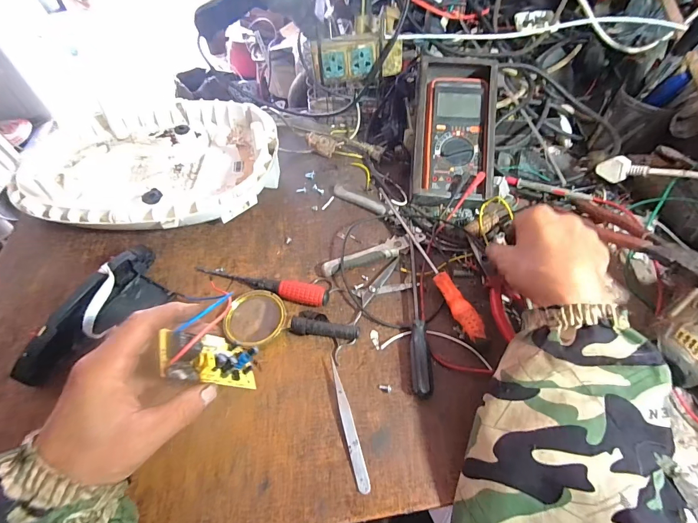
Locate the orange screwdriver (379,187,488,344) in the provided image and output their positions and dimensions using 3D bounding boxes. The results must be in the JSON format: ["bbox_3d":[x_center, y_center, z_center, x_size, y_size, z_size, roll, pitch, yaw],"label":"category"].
[{"bbox_3d":[0.099,-0.005,0.441,0.022,0.025,0.242,-18,56,-11],"label":"orange screwdriver"}]

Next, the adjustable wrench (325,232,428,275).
[{"bbox_3d":[0.034,-0.011,0.457,0.143,0.011,0.028,-22,56,-14],"label":"adjustable wrench"}]

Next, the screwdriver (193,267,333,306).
[{"bbox_3d":[-0.108,0.030,0.425,0.172,0.019,0.023,10,55,9],"label":"screwdriver"}]

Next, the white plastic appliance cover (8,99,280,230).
[{"bbox_3d":[-0.280,-0.140,0.511,0.350,0.067,0.272,-12,55,-7],"label":"white plastic appliance cover"}]

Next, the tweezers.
[{"bbox_3d":[-0.001,0.152,0.335,0.012,0.008,0.119,-13,55,-8],"label":"tweezers"}]

